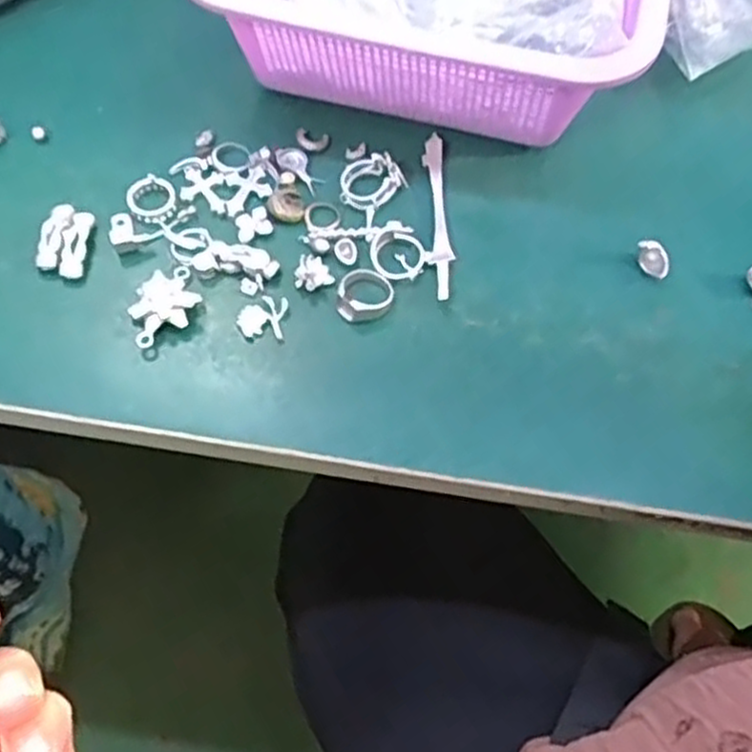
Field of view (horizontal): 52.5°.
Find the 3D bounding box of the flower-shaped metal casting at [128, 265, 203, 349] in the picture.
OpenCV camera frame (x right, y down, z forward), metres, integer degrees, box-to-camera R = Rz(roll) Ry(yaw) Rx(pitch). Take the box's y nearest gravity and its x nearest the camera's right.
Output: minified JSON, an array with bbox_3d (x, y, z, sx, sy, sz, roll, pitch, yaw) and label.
[{"bbox_3d":[-0.096,-0.033,0.346,0.032,0.012,0.034,-23,68,-12],"label":"flower-shaped metal casting"}]

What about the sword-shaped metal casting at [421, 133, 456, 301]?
[{"bbox_3d":[0.030,-0.079,0.374,0.013,0.005,0.096,-2,65,-3],"label":"sword-shaped metal casting"}]

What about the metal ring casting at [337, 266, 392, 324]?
[{"bbox_3d":[-0.005,-0.038,0.352,0.025,0.009,0.027,1,65,-1],"label":"metal ring casting"}]

